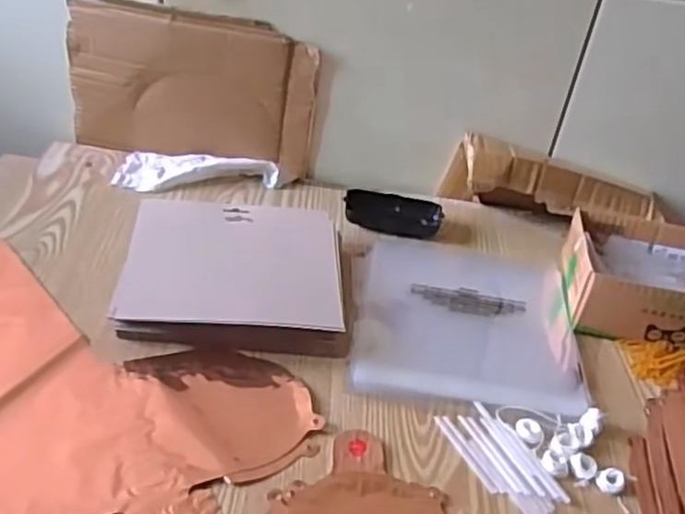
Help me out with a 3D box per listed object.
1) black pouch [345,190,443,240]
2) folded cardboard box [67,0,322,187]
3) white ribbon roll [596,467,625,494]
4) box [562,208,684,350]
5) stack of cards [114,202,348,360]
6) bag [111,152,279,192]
[{"bbox_3d":[0.058,-0.051,0.807,0.108,0.022,0.051,7,37,0],"label":"black pouch"},{"bbox_3d":[-0.170,-0.187,0.811,0.273,0.177,0.022,9,37,2],"label":"folded cardboard box"},{"bbox_3d":[0.208,0.173,0.552,0.021,0.009,0.019,-27,48,-37],"label":"white ribbon roll"},{"bbox_3d":[0.327,0.027,0.735,0.186,0.064,0.146,7,37,0],"label":"box"},{"bbox_3d":[-0.097,0.011,0.667,0.202,0.039,0.180,3,37,-6],"label":"stack of cards"},{"bbox_3d":[-0.168,-0.103,0.829,0.179,0.026,0.070,-1,38,-11],"label":"bag"}]

